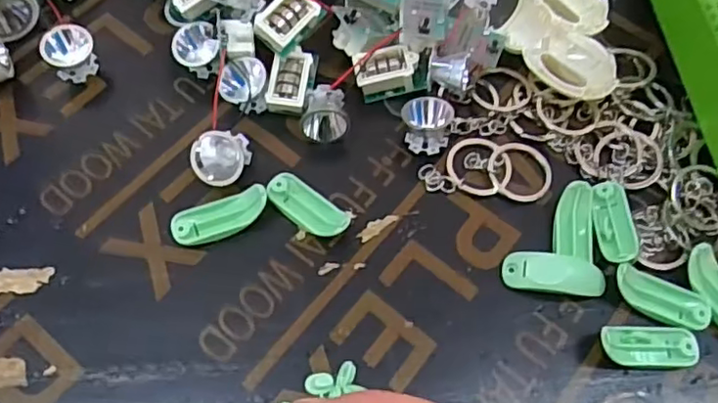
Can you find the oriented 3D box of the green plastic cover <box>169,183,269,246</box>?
[{"bbox_3d":[-0.058,0.007,0.265,0.040,0.011,0.016,-18,66,-10],"label":"green plastic cover"}]

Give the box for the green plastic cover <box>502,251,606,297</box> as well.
[{"bbox_3d":[0.081,0.030,0.259,0.040,0.009,0.016,7,64,2],"label":"green plastic cover"}]

